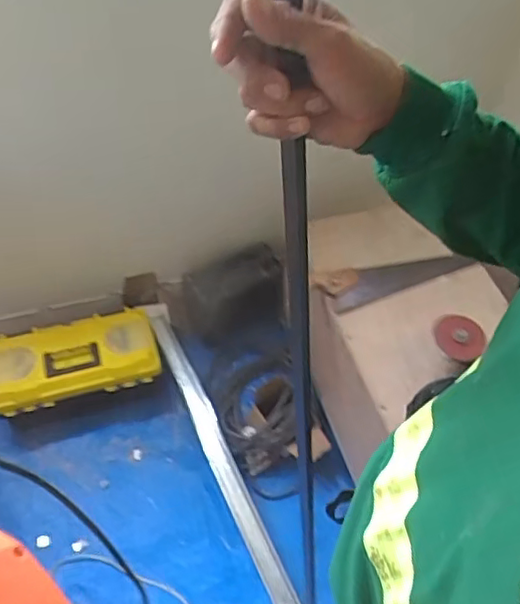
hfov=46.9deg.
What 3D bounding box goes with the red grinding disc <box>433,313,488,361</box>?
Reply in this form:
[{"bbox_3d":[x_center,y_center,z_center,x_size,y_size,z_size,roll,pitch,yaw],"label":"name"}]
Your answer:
[{"bbox_3d":[0.388,0.068,1.166,0.099,0.020,0.091,26,55,17],"label":"red grinding disc"}]

